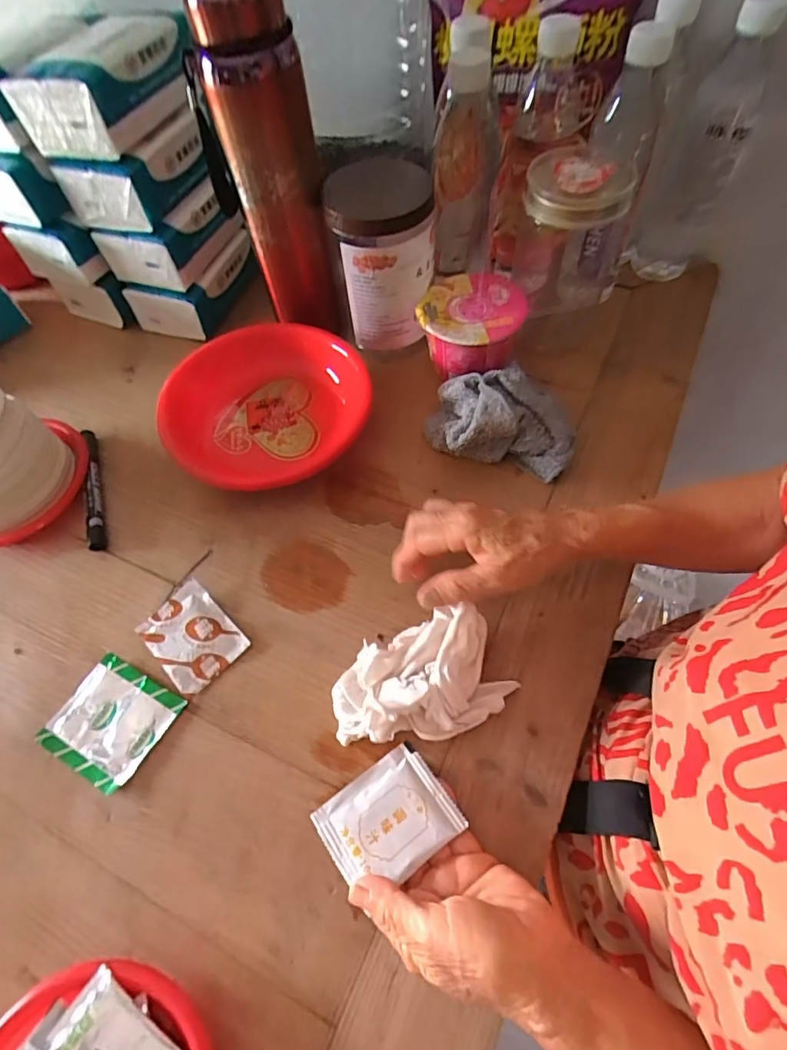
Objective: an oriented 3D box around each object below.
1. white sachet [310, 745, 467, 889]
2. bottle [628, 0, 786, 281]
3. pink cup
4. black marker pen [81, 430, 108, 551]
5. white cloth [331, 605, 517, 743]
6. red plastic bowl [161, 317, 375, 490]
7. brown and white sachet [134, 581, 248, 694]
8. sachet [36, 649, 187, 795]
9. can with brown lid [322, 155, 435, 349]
[{"bbox_3d":[-0.003,0.184,0.327,0.078,0.005,0.063,-30,51,-21],"label":"white sachet"},{"bbox_3d":[0.296,-0.359,0.505,0.075,0.224,0.087,24,64,18],"label":"bottle"},{"bbox_3d":[0.075,-0.187,0.508,0.099,0.069,0.091,-2,59,4],"label":"pink cup"},{"bbox_3d":[-0.279,-0.037,0.480,0.014,0.019,0.138,-19,61,-7],"label":"black marker pen"},{"bbox_3d":[0.017,0.109,0.361,0.121,0.050,0.076,-19,61,-7],"label":"white cloth"},{"bbox_3d":[-0.124,-0.120,0.504,0.192,0.049,0.183,-2,61,3],"label":"red plastic bowl"},{"bbox_3d":[-0.159,0.086,0.407,0.058,0.009,0.081,-42,66,-18],"label":"brown and white sachet"},{"bbox_3d":[-0.206,0.143,0.379,0.078,0.007,0.074,25,65,17],"label":"sachet"},{"bbox_3d":[-0.009,-0.261,0.500,0.090,0.126,0.107,-3,59,3],"label":"can with brown lid"}]

